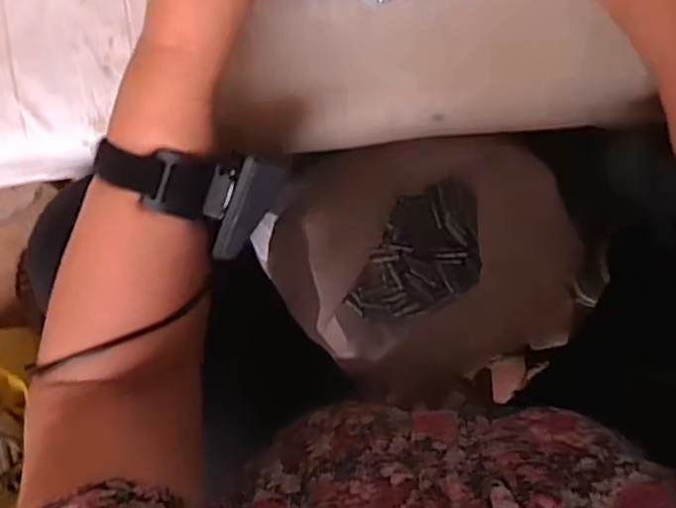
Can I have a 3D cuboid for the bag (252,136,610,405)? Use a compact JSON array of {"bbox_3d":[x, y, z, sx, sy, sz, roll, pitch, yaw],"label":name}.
[{"bbox_3d":[0.082,-0.001,0.819,0.296,0.230,0.257,-12,95,2],"label":"bag"}]

